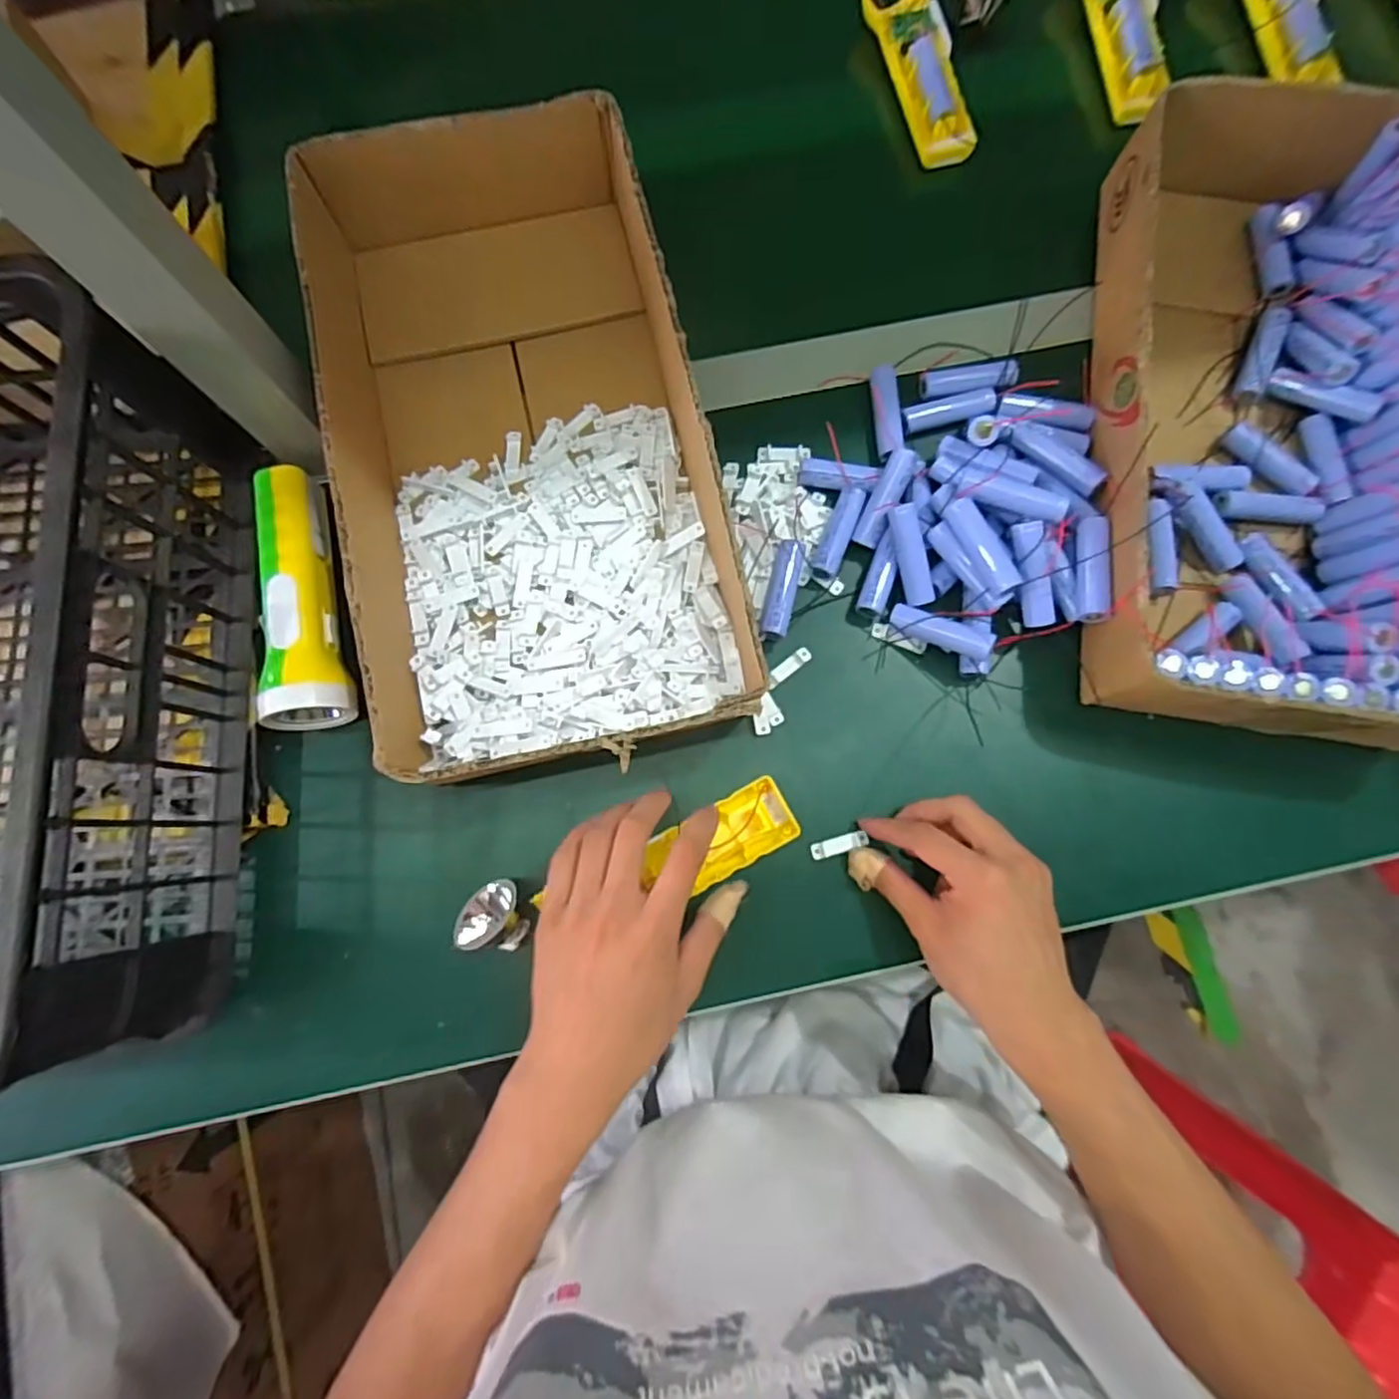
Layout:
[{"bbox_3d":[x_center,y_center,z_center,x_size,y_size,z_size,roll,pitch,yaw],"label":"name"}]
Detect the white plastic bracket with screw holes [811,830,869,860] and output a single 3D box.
[{"bbox_3d":[0.089,0.093,0.421,0.037,0.005,0.011,-18,80,2],"label":"white plastic bracket with screw holes"}]

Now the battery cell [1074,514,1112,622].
[{"bbox_3d":[0.244,-0.083,0.411,0.016,0.016,0.069,5,79,1],"label":"battery cell"}]

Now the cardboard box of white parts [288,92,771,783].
[{"bbox_3d":[-0.116,-0.164,0.422,0.223,0.072,0.414,-15,80,-2],"label":"cardboard box of white parts"}]

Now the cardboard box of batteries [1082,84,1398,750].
[{"bbox_3d":[0.374,-0.186,0.428,0.233,0.076,0.414,7,79,1],"label":"cardboard box of batteries"}]

